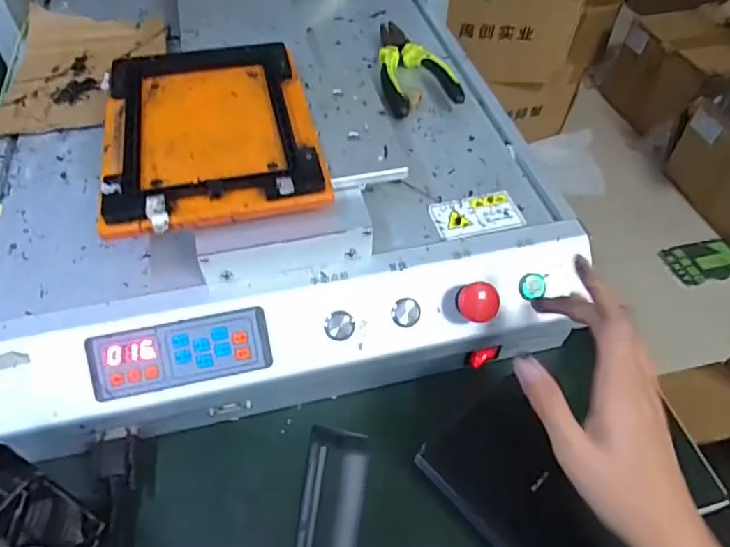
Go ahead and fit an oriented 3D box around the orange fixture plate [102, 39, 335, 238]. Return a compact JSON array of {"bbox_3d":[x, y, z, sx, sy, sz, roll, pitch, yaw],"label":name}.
[{"bbox_3d":[-0.117,-0.114,0.409,0.150,0.017,0.196,-11,53,-10],"label":"orange fixture plate"}]

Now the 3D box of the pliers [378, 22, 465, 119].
[{"bbox_3d":[0.045,-0.211,0.541,0.067,0.021,0.151,-8,52,-8],"label":"pliers"}]

